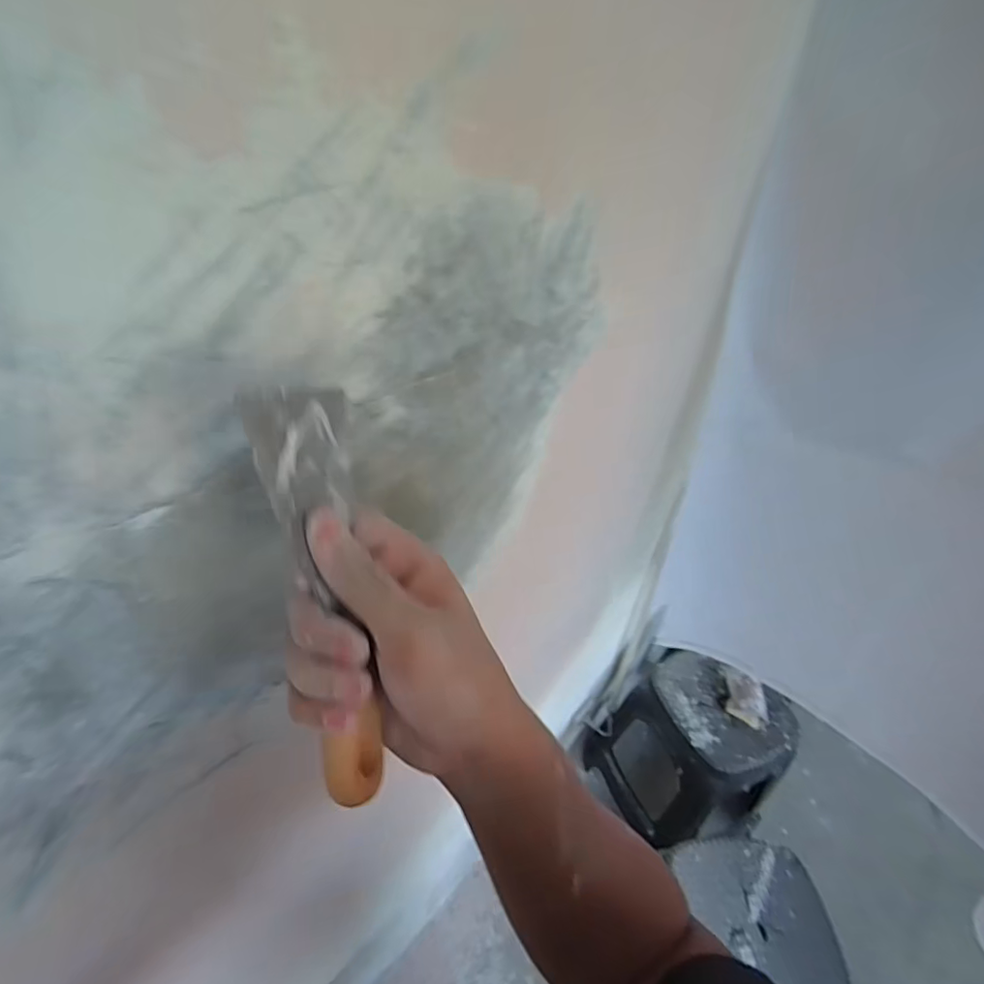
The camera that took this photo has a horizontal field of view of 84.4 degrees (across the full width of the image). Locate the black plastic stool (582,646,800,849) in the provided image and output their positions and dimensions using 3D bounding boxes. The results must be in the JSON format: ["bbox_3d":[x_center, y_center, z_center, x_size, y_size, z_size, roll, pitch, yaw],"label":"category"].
[{"bbox_3d":[0.474,0.614,1.317,0.317,0.419,0.311,-9,42,-17],"label":"black plastic stool"}]

